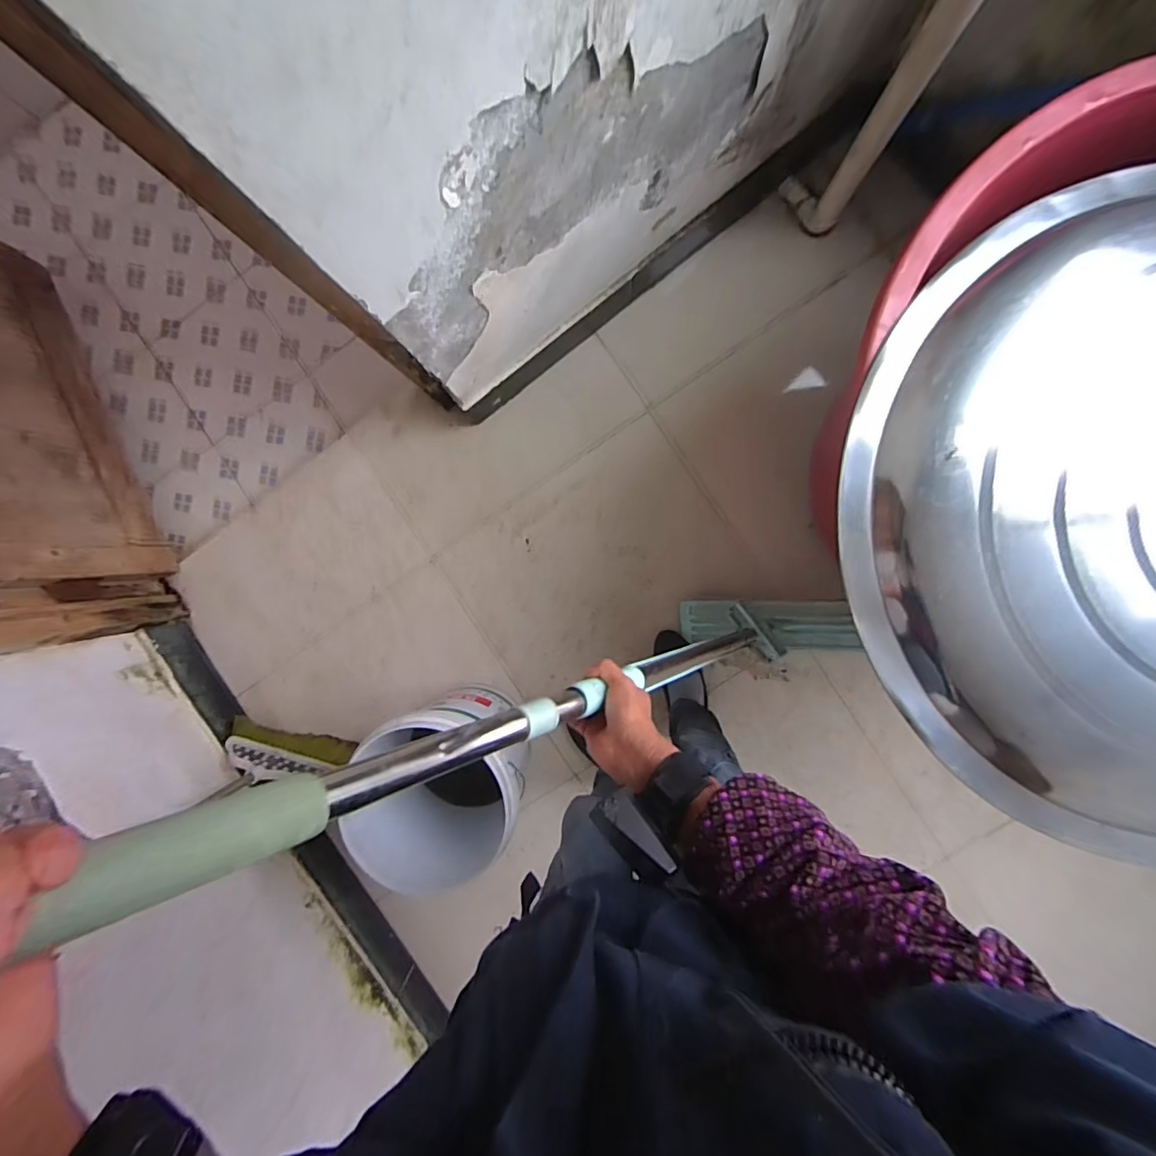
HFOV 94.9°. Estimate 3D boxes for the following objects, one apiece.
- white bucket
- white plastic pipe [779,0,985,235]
[{"bbox_3d":[-0.256,0.435,1.085,0.322,0.308,0.341,7,93,4],"label":"white bucket"},{"bbox_3d":[0.468,-0.771,0.873,0.143,0.510,0.075,24,94,3],"label":"white plastic pipe"}]

